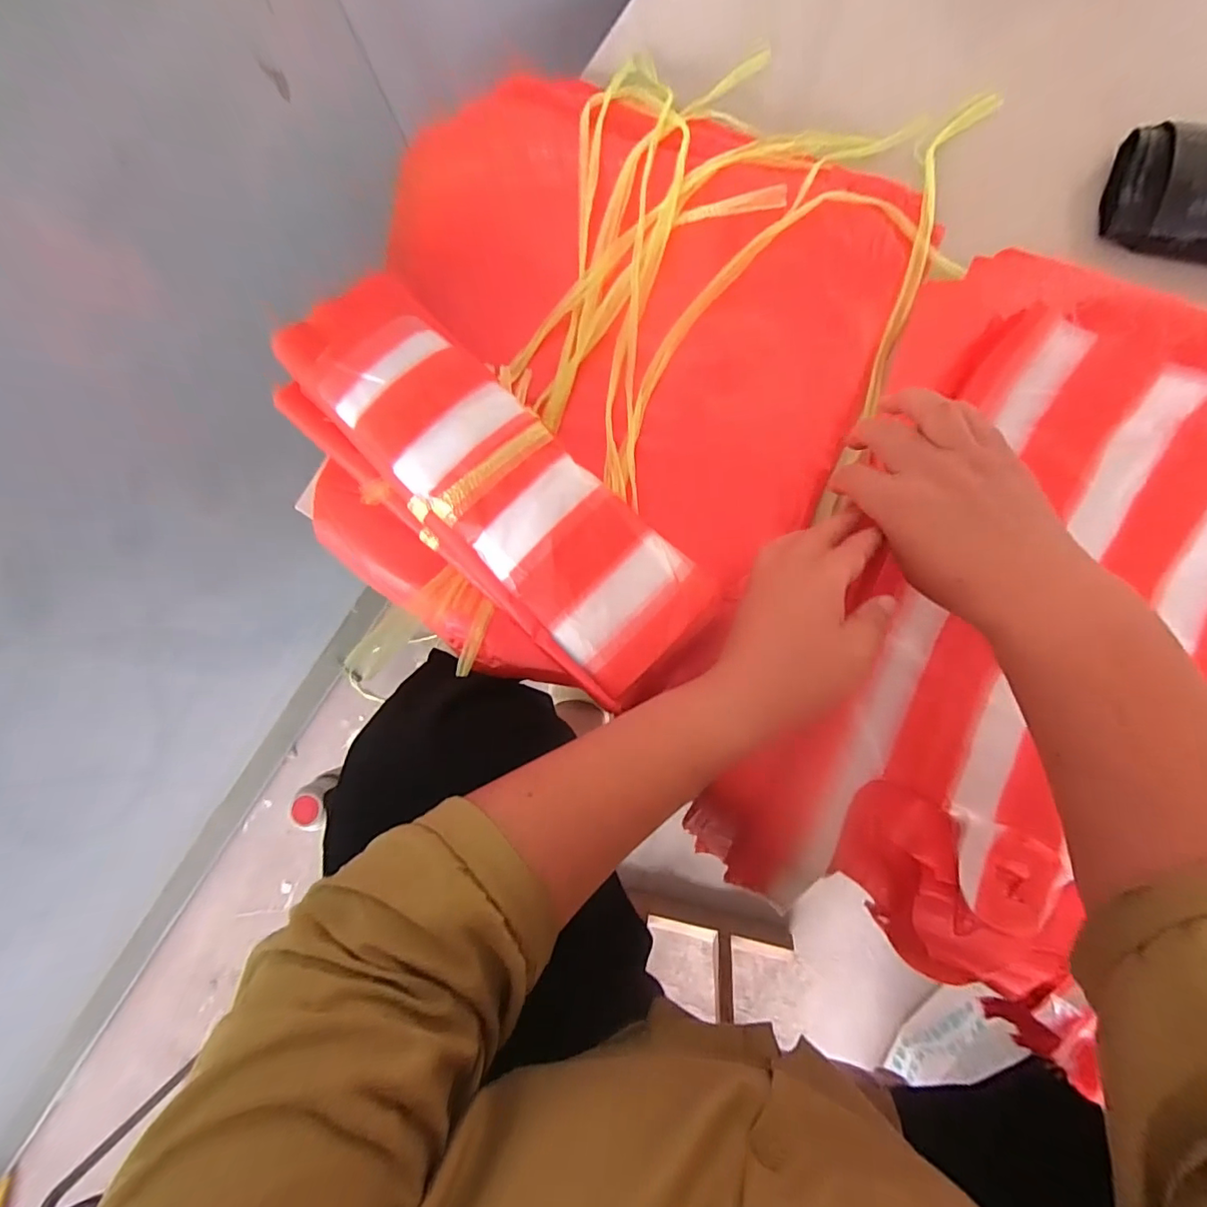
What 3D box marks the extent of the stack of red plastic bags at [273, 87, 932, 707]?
[{"bbox_3d":[-0.011,-0.173,0.382,0.381,0.080,0.437,22,86,7],"label":"stack of red plastic bags"}]

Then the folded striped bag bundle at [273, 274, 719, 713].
[{"bbox_3d":[-0.090,-0.074,0.370,0.355,0.064,0.150,44,87,7],"label":"folded striped bag bundle"}]

